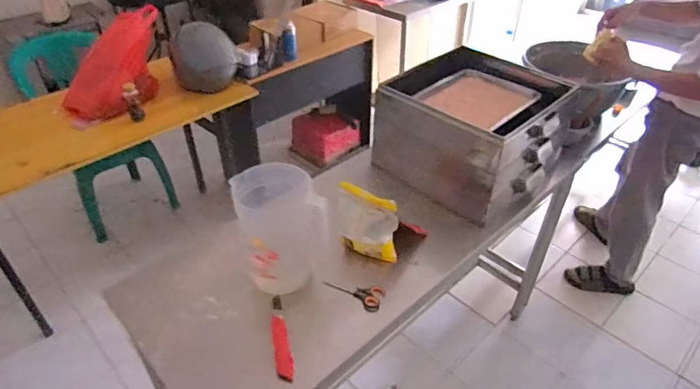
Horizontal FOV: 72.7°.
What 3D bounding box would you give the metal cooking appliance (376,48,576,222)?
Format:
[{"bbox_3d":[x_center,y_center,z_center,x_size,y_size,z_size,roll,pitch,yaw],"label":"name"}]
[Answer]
[{"bbox_3d":[0.344,-0.194,1.362,0.451,0.242,0.423,30,48,32],"label":"metal cooking appliance"}]

